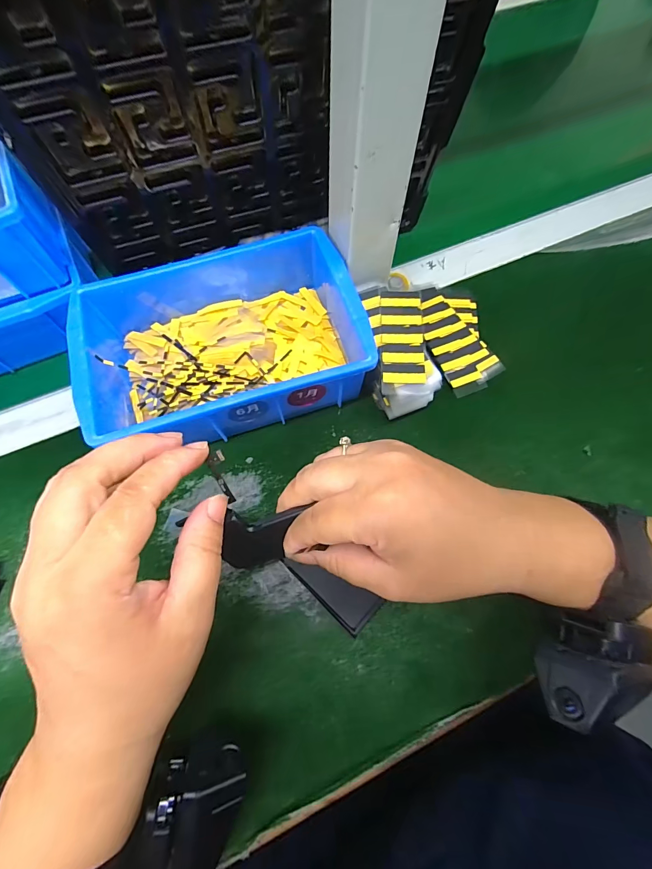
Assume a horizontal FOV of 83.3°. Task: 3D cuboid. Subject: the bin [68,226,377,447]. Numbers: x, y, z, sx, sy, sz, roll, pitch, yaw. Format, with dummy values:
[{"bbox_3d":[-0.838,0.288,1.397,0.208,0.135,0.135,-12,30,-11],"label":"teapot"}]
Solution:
[{"bbox_3d":[-0.078,-0.074,0.289,0.196,0.067,0.149,-18,68,-6],"label":"bin"}]

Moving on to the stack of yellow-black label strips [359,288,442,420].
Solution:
[{"bbox_3d":[0.055,-0.064,0.291,0.051,0.049,0.098,-4,67,-1],"label":"stack of yellow-black label strips"}]

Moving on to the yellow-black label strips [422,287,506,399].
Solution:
[{"bbox_3d":[0.115,-0.087,0.324,0.053,0.007,0.112,-9,67,-3],"label":"yellow-black label strips"}]

